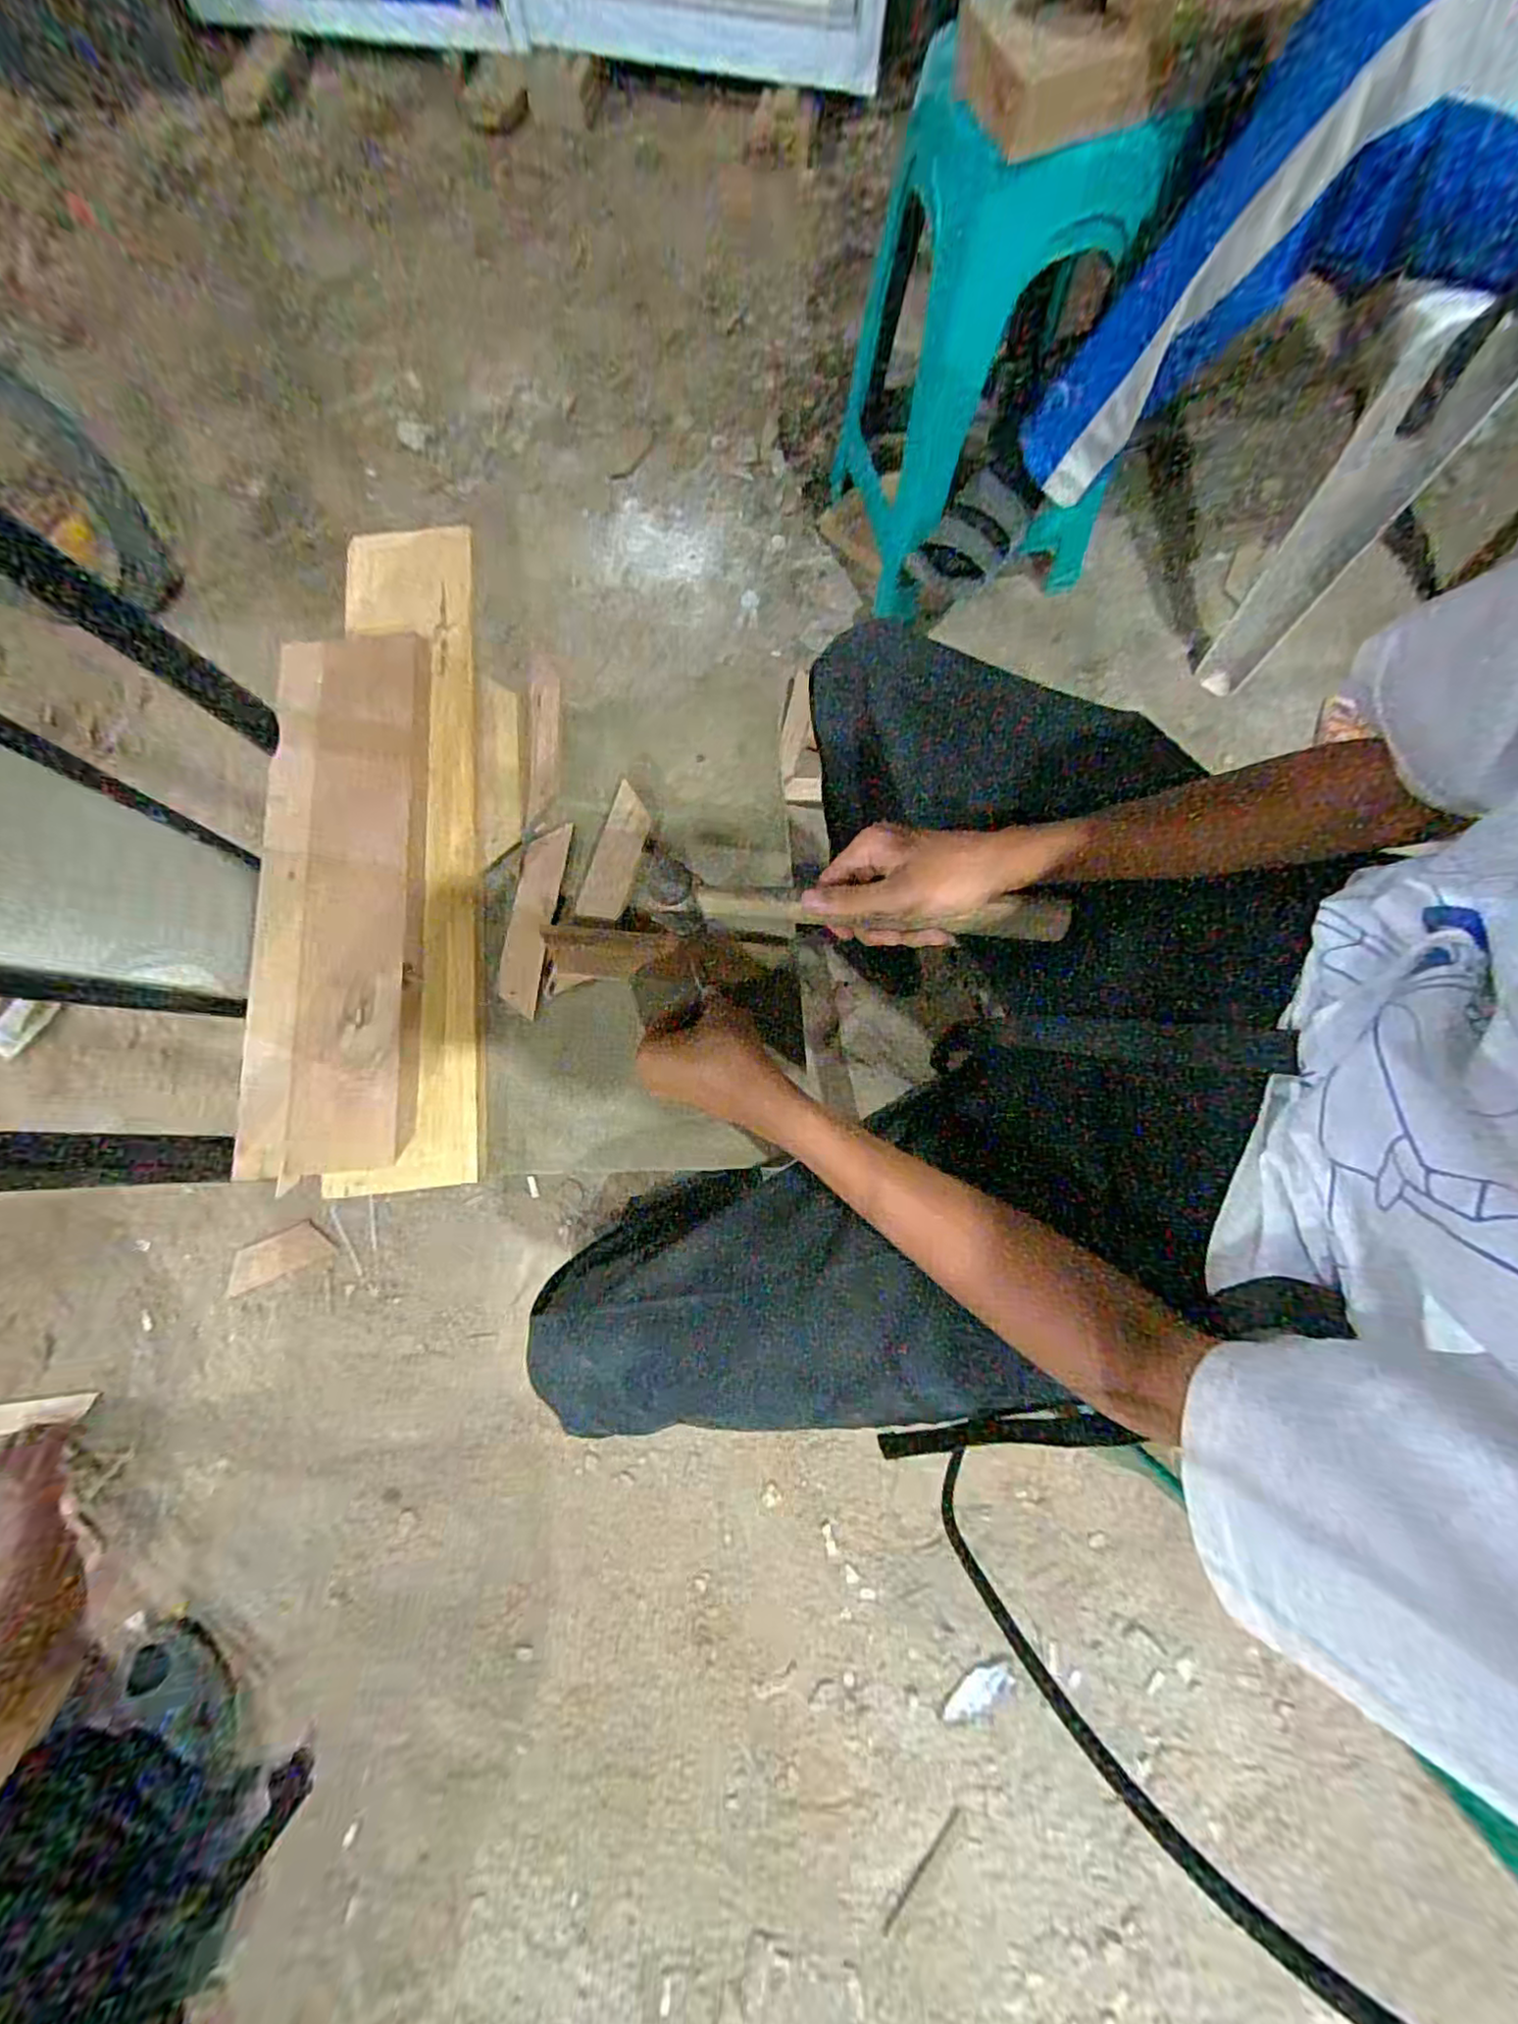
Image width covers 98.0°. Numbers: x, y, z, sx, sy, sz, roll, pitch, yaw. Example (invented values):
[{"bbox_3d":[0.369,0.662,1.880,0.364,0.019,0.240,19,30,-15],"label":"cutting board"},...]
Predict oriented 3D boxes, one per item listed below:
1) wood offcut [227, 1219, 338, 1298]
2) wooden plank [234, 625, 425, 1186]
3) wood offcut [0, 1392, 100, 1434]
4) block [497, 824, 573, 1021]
[{"bbox_3d":[-0.647,0.326,0.882,0.147,0.005,0.056,-23,77,-5],"label":"wood offcut"},{"bbox_3d":[-0.314,-0.102,0.498,0.116,0.023,0.431,-6,76,-1],"label":"wooden plank"},{"bbox_3d":[-0.932,0.510,0.834,0.155,0.016,0.036,-5,76,-1],"label":"wood offcut"},{"bbox_3d":[-0.177,-0.076,0.516,0.032,0.013,0.154,6,76,2],"label":"block"}]

